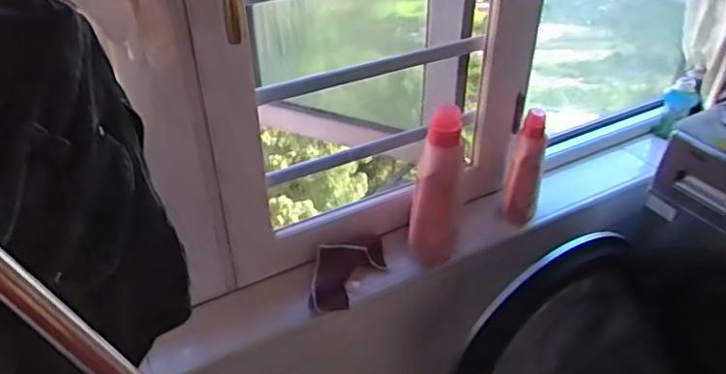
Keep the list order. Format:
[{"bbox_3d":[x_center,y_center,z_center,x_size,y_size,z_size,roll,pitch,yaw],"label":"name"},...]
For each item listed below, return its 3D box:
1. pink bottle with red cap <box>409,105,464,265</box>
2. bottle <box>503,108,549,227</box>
[{"bbox_3d":[0.130,0.005,1.026,0.081,0.287,0.082,5,36,8],"label":"pink bottle with red cap"},{"bbox_3d":[0.304,-0.034,1.088,0.063,0.207,0.078,10,37,15],"label":"bottle"}]

